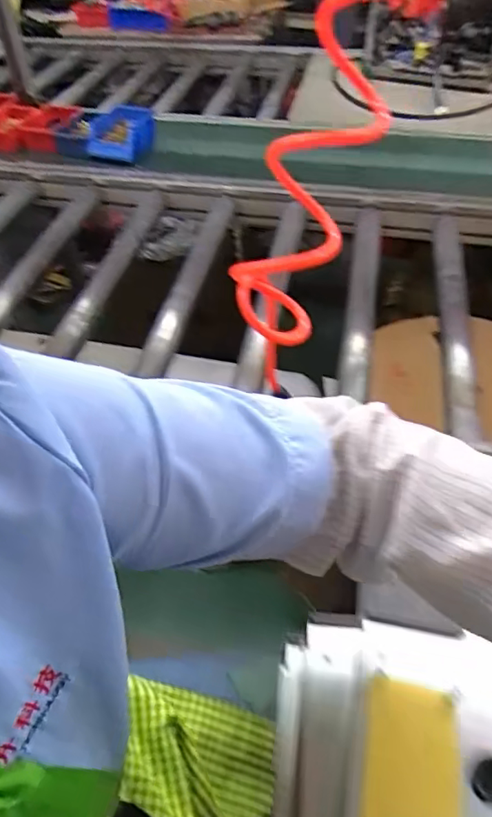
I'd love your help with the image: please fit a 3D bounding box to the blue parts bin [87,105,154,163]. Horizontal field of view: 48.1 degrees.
[{"bbox_3d":[-0.283,-0.626,1.262,0.118,0.066,0.150,13,49,13],"label":"blue parts bin"}]

